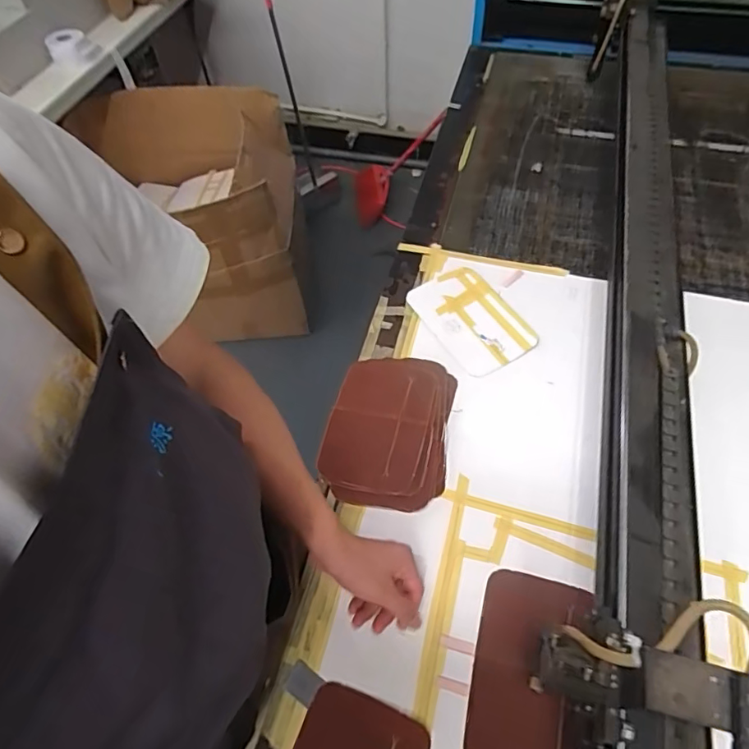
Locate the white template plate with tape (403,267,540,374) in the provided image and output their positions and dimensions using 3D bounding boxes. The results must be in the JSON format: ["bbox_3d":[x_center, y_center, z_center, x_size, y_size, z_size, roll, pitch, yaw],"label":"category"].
[{"bbox_3d":[0.156,-0.093,0.851,0.137,0.010,0.202,-30,60,-15],"label":"white template plate with tape"}]

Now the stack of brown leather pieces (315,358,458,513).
[{"bbox_3d":[0.021,0.071,0.733,0.166,0.033,0.230,7,57,9],"label":"stack of brown leather pieces"}]

